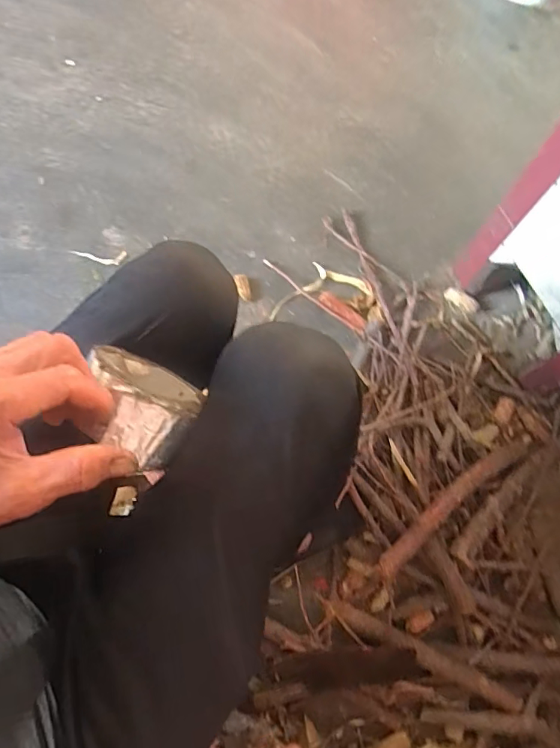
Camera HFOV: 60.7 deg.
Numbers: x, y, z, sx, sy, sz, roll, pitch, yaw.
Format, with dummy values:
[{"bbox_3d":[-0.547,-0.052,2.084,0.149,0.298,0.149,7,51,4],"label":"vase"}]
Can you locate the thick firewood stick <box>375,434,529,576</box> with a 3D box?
[{"bbox_3d":[0.292,0.192,0.768,0.365,0.033,0.039,-30,76,-25],"label":"thick firewood stick"}]

